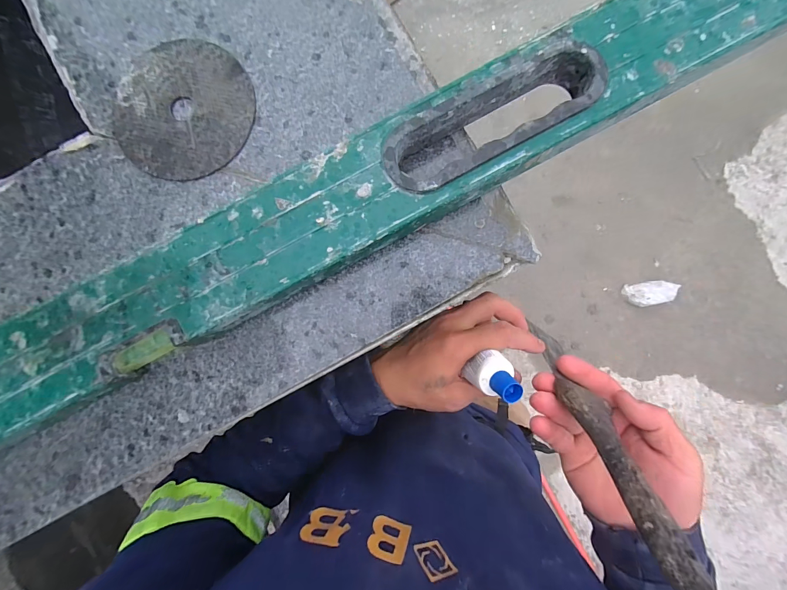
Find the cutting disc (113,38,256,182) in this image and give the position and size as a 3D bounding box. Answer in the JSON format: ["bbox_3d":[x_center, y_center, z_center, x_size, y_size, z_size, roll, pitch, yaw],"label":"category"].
[{"bbox_3d":[-0.132,-0.117,0.215,0.086,0.004,0.086,0,87,1],"label":"cutting disc"}]

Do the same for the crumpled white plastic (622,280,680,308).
[{"bbox_3d":[0.994,-0.006,1.315,0.165,0.090,0.094,-8,85,3],"label":"crumpled white plastic"}]

